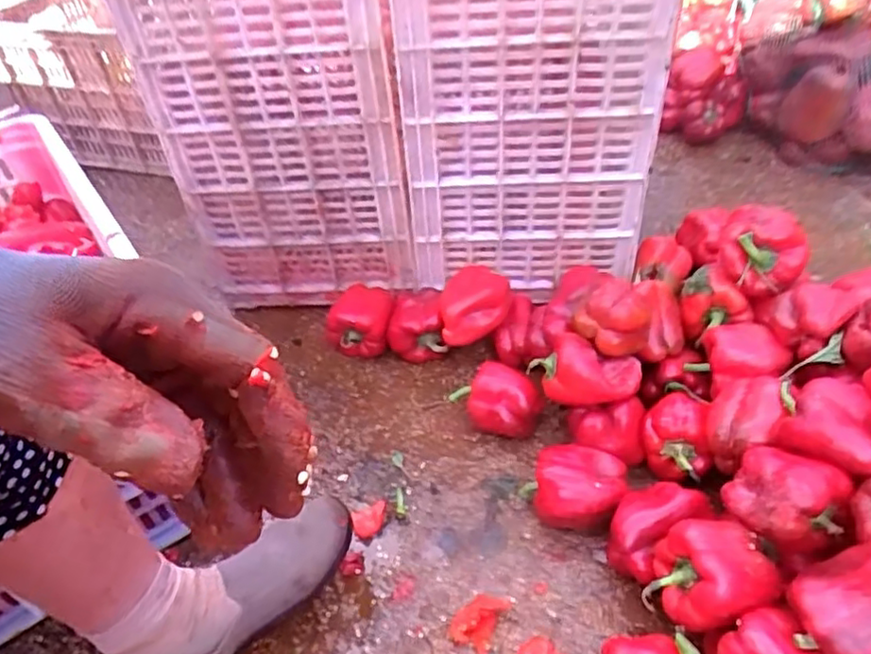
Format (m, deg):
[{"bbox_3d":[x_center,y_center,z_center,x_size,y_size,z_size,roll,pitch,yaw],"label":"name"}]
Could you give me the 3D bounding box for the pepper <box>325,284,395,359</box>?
[{"bbox_3d":[-0.099,-0.010,0.881,0.092,0.077,0.097,-2,42,4],"label":"pepper"}]

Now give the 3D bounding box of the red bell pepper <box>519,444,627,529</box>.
[{"bbox_3d":[0.140,0.167,0.656,0.099,0.069,0.076,4,43,11],"label":"red bell pepper"}]

